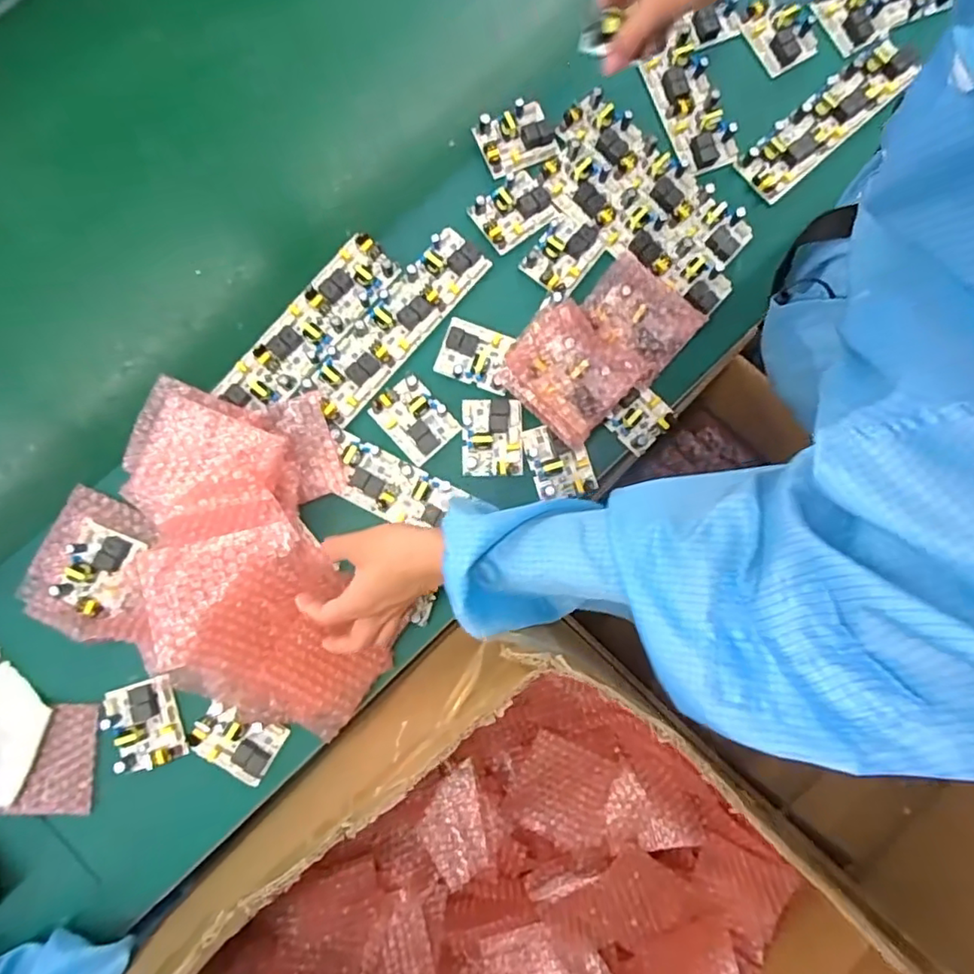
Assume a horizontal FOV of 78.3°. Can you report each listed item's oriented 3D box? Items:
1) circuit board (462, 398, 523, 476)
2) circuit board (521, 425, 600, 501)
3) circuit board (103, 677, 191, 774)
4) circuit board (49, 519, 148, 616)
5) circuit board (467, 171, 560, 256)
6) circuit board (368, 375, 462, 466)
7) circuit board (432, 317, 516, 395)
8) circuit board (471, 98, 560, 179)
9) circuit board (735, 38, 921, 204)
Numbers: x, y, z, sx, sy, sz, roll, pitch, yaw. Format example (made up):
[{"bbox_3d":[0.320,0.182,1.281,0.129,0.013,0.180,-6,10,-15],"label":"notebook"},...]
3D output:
[{"bbox_3d":[0.005,-0.053,0.617,0.060,0.022,0.080,-1,84,-1],"label":"circuit board"},{"bbox_3d":[0.075,-0.029,0.623,0.060,0.016,0.081,-19,85,-3],"label":"circuit board"},{"bbox_3d":[-0.336,0.231,0.582,0.066,0.017,0.082,-15,84,-3],"label":"circuit board"},{"bbox_3d":[-0.379,0.081,0.583,0.065,0.021,0.082,20,84,1],"label":"circuit board"},{"bbox_3d":[0.028,-0.302,0.643,0.086,0.020,0.066,-38,86,-5],"label":"circuit board"},{"bbox_3d":[-0.077,-0.072,0.618,0.060,0.019,0.081,-42,86,-5],"label":"circuit board"},{"bbox_3d":[-0.012,-0.140,0.630,0.075,0.014,0.058,20,84,1],"label":"circuit board"},{"bbox_3d":[0.031,-0.380,0.641,0.081,0.023,0.064,-21,85,-3],"label":"circuit board"},{"bbox_3d":[0.379,-0.411,0.663,0.230,0.019,0.063,-40,86,-5],"label":"circuit board"}]

